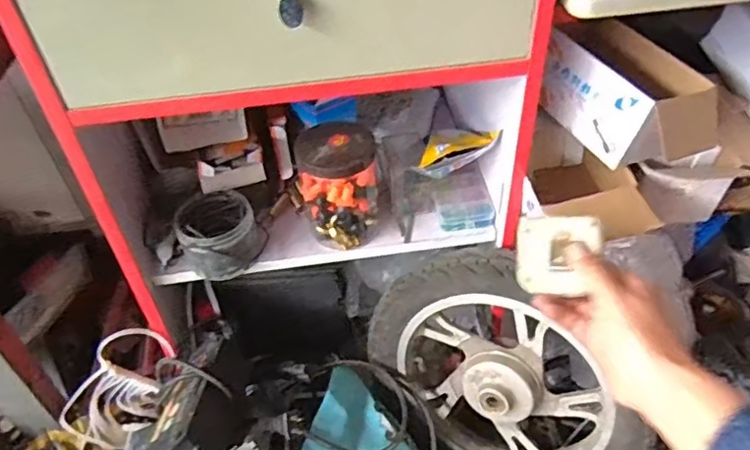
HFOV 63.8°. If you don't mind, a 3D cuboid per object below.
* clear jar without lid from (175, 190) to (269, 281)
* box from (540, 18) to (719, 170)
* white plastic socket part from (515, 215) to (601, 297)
[{"bbox_3d":[-0.168,0.011,0.667,0.086,0.062,0.084,-20,46,-16],"label":"clear jar without lid"},{"bbox_3d":[0.257,-0.135,0.619,0.116,0.085,0.160,-26,48,-21],"label":"box"},{"bbox_3d":[0.148,0.024,0.491,0.065,0.012,0.063,0,77,22],"label":"white plastic socket part"}]

